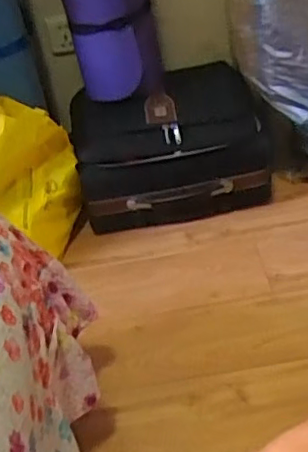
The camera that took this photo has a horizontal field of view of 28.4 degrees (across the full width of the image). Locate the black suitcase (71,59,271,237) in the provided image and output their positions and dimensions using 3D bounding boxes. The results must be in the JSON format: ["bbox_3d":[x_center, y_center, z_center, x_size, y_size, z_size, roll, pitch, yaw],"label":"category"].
[{"bbox_3d":[0.034,-0.186,1.474,0.440,0.276,0.260,-12,37,-6],"label":"black suitcase"}]

